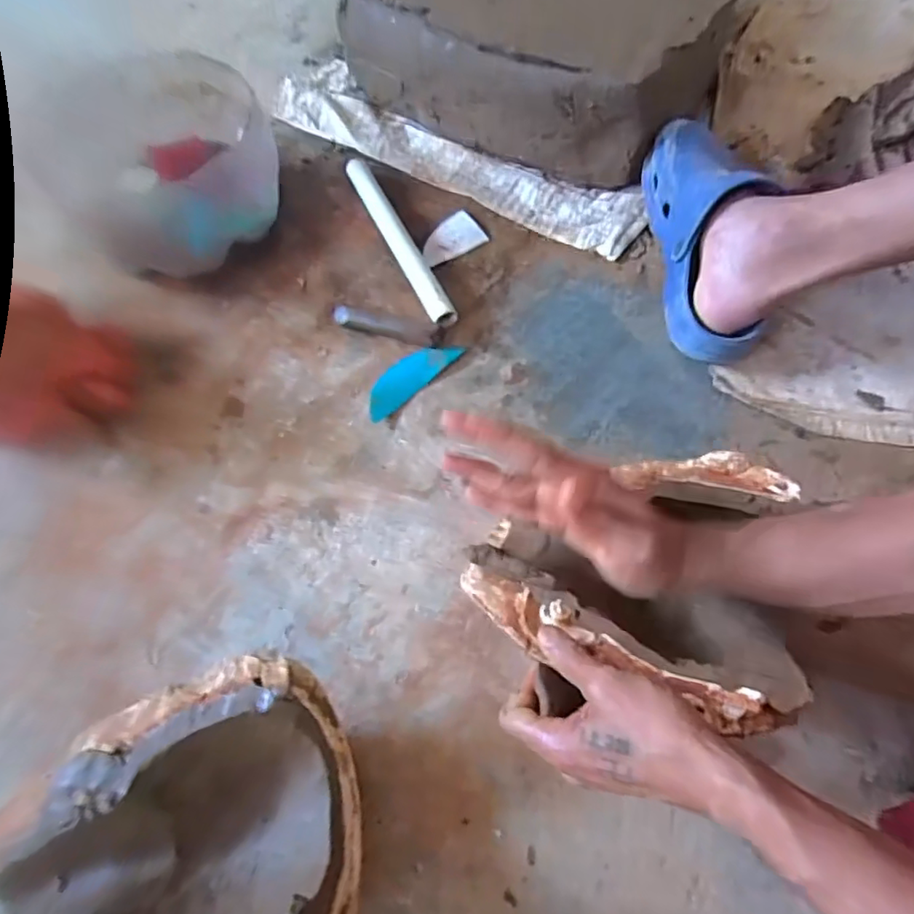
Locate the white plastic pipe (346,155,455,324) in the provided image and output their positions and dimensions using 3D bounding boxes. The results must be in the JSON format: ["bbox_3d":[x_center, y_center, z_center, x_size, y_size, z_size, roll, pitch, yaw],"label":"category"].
[{"bbox_3d":[-0.066,-0.246,0.645,0.025,0.026,0.263,-24,65,-8],"label":"white plastic pipe"}]

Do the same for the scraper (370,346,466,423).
[{"bbox_3d":[-0.048,-0.083,0.576,0.038,0.010,0.115,40,73,20],"label":"scraper"}]

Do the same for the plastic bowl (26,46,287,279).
[{"bbox_3d":[-0.316,-0.327,0.648,0.210,0.119,0.247,-26,66,-9],"label":"plastic bowl"}]

